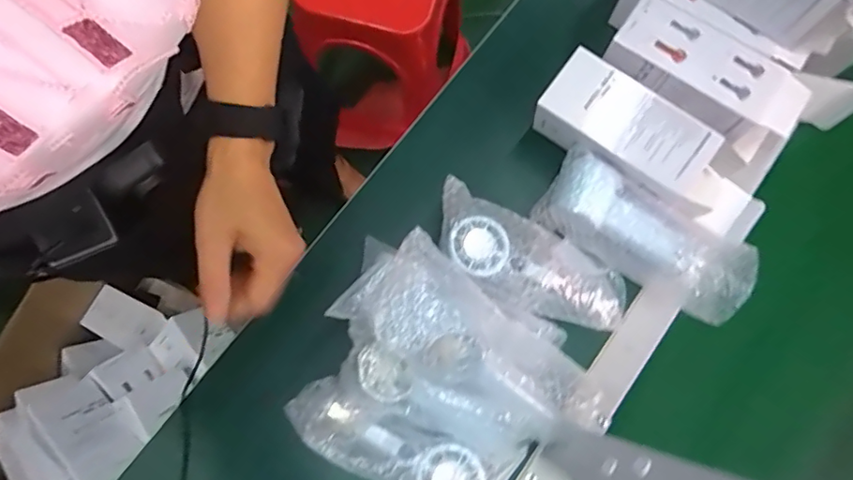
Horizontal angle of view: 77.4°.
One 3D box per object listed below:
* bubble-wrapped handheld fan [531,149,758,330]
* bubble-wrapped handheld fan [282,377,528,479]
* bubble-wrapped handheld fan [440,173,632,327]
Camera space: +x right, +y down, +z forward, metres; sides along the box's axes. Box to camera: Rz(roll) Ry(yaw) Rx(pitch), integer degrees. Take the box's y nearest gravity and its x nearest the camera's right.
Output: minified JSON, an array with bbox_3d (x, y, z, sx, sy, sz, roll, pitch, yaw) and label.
[{"bbox_3d":[0.211,-0.007,0.517,0.203,0.055,0.085,32,78,7],"label":"bubble-wrapped handheld fan"},{"bbox_3d":[-0.030,0.181,0.463,0.196,0.047,0.084,30,78,6],"label":"bubble-wrapped handheld fan"},{"bbox_3d":[0.096,0.026,0.510,0.205,0.044,0.094,27,78,6],"label":"bubble-wrapped handheld fan"}]

